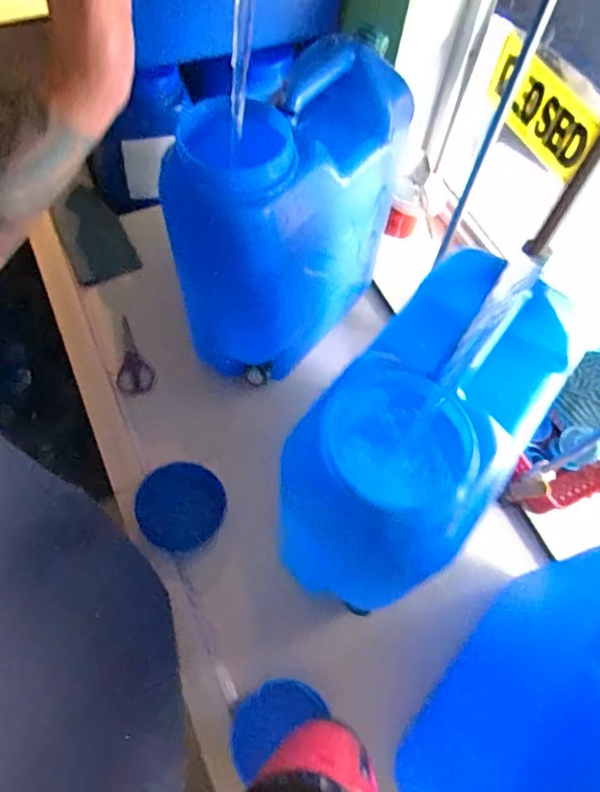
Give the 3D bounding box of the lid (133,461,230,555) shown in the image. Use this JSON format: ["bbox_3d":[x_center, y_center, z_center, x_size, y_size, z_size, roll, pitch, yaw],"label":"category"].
[{"bbox_3d":[-0.167,0.151,0.765,0.125,0.016,0.117,1,63,-3],"label":"lid"}]

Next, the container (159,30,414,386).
[{"bbox_3d":[-0.013,-0.215,0.716,0.175,0.339,0.278,34,66,13],"label":"container"}]

